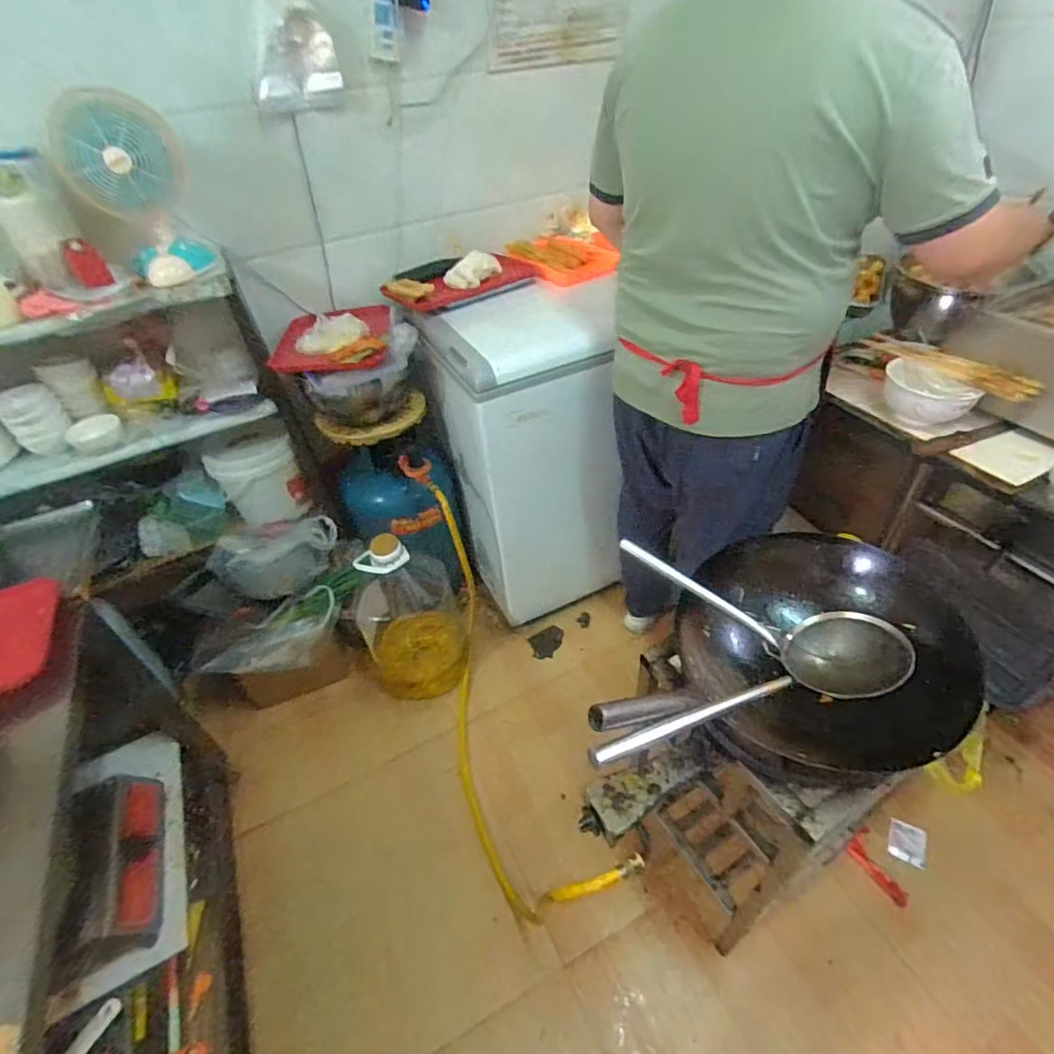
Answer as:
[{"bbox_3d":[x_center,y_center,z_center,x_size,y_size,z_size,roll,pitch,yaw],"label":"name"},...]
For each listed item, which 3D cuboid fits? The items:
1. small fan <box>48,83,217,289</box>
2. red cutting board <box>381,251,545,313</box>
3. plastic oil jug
[{"bbox_3d":[-0.738,-0.639,1.069,0.200,0.290,0.163,-27,46,-22],"label":"small fan"},{"bbox_3d":[-0.175,-0.657,1.461,0.391,0.036,0.176,-21,67,-19],"label":"red cutting board"},{"bbox_3d":[-0.313,0.242,1.518,0.263,0.521,0.217,-23,45,-18],"label":"plastic oil jug"}]

